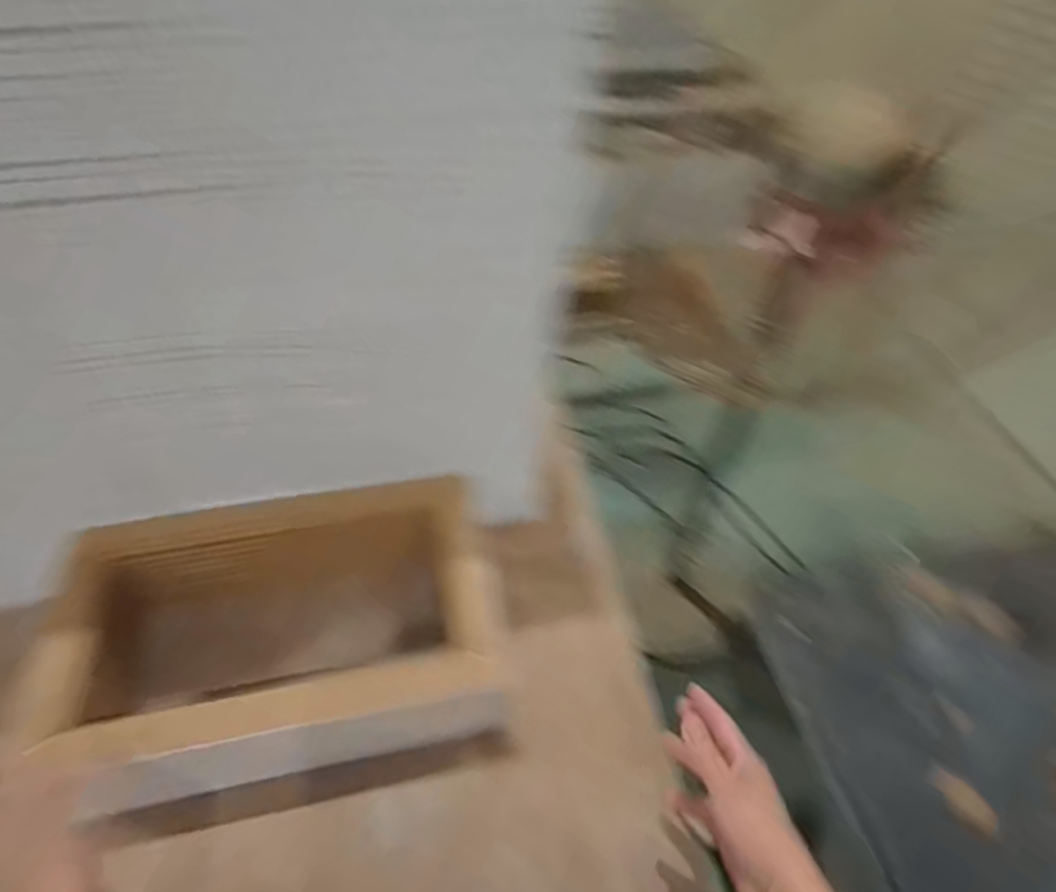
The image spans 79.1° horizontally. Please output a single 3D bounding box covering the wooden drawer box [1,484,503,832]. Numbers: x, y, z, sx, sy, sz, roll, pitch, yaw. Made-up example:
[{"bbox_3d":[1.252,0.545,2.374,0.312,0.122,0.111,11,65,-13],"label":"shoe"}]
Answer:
[{"bbox_3d":[-0.244,0.199,0.672,0.422,0.140,0.256,-8,50,-9],"label":"wooden drawer box"}]

